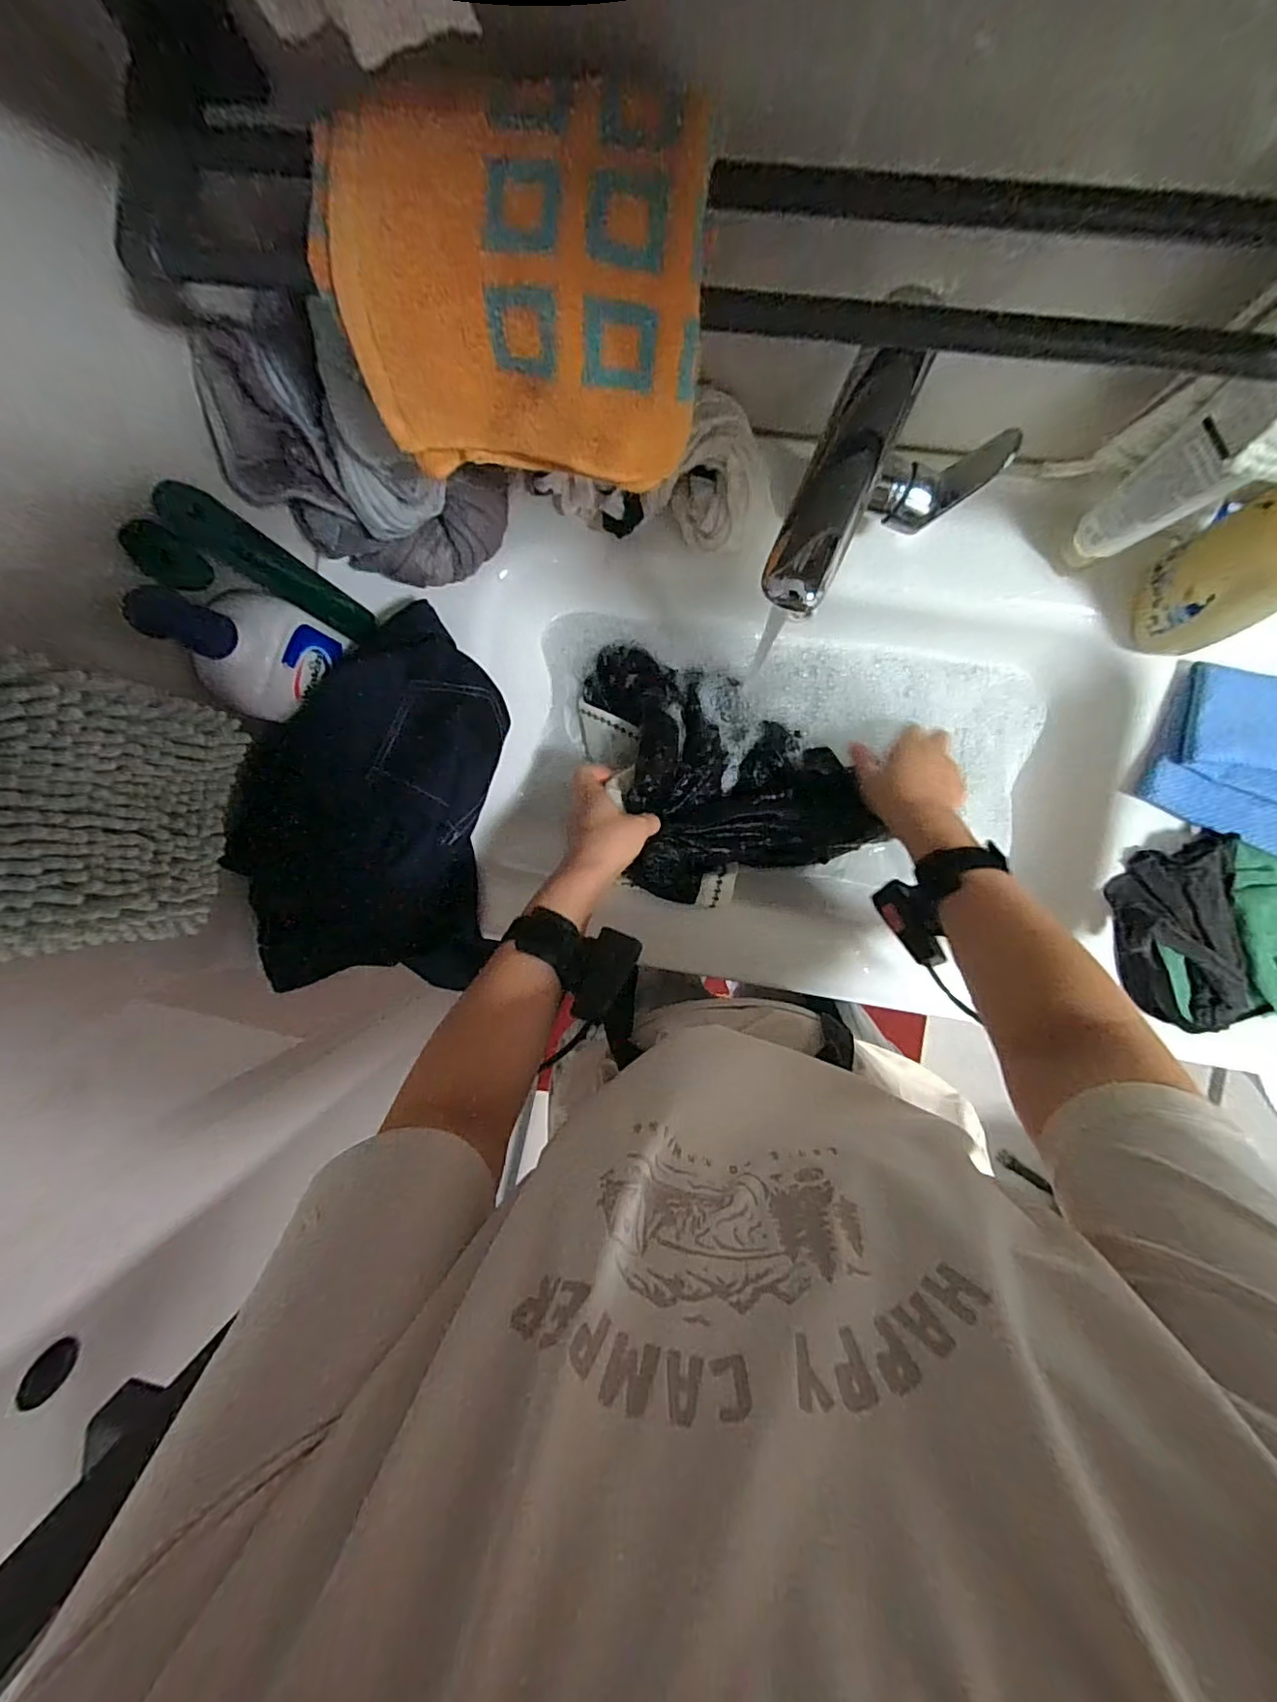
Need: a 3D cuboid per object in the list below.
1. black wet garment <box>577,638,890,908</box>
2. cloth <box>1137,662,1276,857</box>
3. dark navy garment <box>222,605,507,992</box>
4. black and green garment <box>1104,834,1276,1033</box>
[{"bbox_3d":[0.071,-0.093,0.542,0.217,0.103,0.266,-25,90,6],"label":"black wet garment"},{"bbox_3d":[0.518,-0.074,0.466,0.156,0.029,0.140,18,94,5],"label":"cloth"},{"bbox_3d":[-0.252,-0.049,0.529,0.238,0.090,0.333,2,95,-19],"label":"dark navy garment"},{"bbox_3d":[0.488,0.068,0.474,0.156,0.036,0.156,0,92,6],"label":"black and green garment"}]

